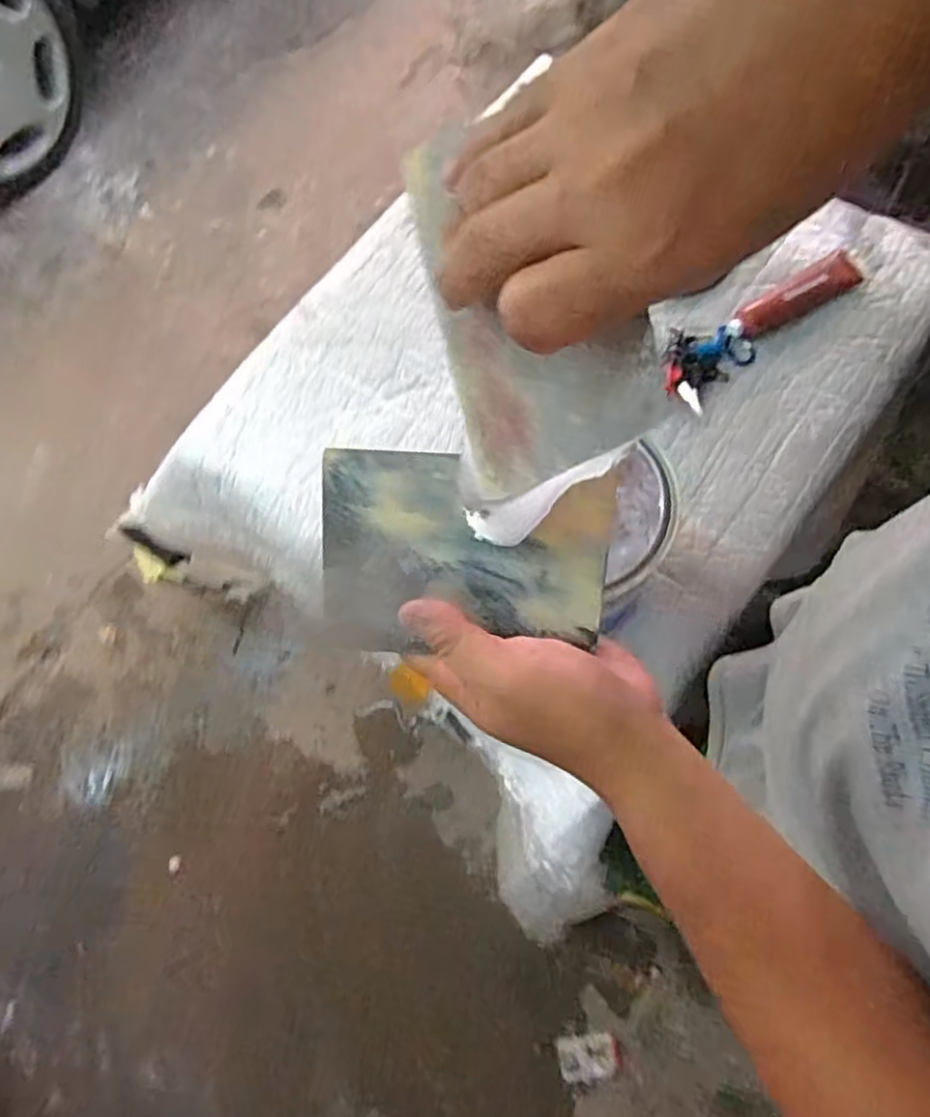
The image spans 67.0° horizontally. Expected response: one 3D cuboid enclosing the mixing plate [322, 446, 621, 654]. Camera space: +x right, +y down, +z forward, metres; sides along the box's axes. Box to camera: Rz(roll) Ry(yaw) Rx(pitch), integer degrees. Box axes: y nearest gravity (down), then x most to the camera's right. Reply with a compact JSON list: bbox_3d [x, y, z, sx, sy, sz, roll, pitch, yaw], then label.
[{"bbox_3d":[0.000,-0.002,0.337,0.136,0.006,0.095,5,82,0],"label":"mixing plate"}]

